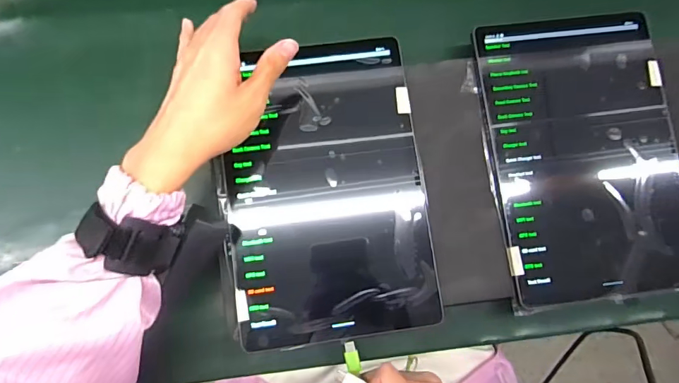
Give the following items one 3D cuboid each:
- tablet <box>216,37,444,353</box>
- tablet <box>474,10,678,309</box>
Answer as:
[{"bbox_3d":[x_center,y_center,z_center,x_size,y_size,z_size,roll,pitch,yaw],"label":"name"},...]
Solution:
[{"bbox_3d":[-0.012,-0.005,0.368,0.167,0.008,0.251,-7,82,-4],"label":"tablet"},{"bbox_3d":[0.220,-0.035,0.392,0.164,0.016,0.256,-7,82,-3],"label":"tablet"}]

